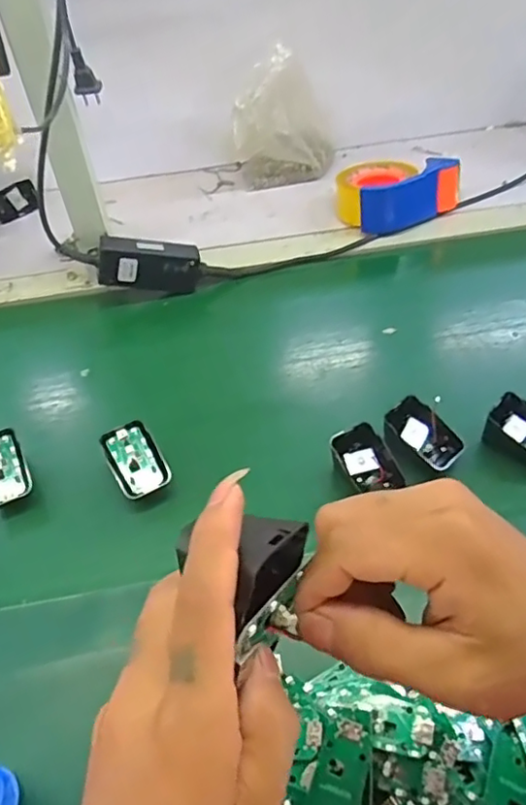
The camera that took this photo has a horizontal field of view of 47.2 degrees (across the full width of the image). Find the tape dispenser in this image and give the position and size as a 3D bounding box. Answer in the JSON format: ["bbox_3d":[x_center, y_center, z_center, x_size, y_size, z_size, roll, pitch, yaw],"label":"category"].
[{"bbox_3d":[0.170,-0.283,0.800,0.140,0.072,0.110,-18,49,-11],"label":"tape dispenser"}]

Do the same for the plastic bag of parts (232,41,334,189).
[{"bbox_3d":[0.028,-0.388,0.844,0.138,0.165,0.068,-1,48,4],"label":"plastic bag of parts"}]

